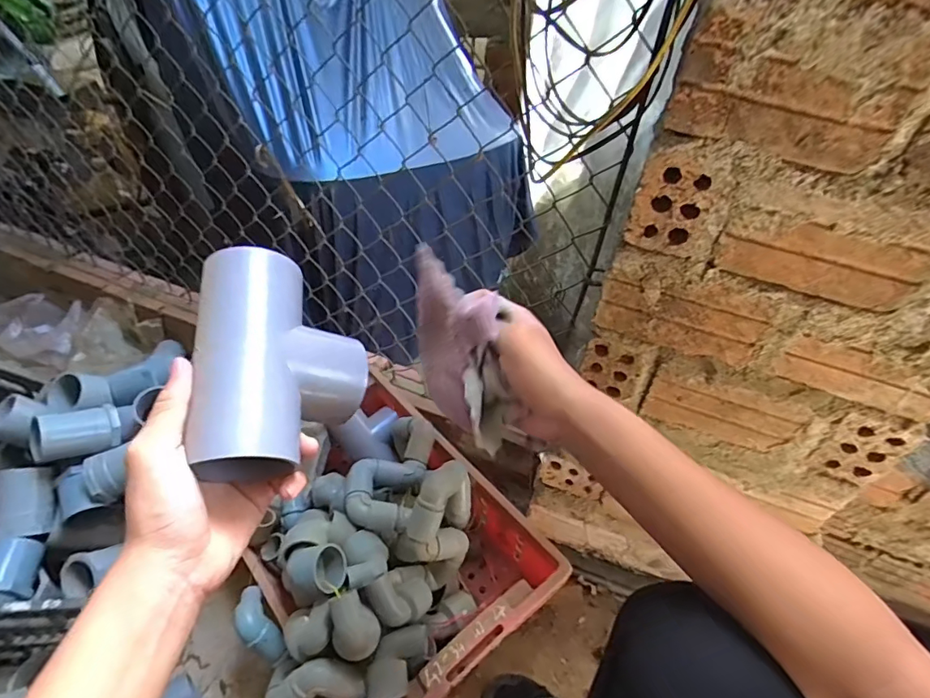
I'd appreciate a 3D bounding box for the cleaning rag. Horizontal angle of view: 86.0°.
[{"bbox_3d":[-0.005,0.002,0.397,0.038,0.111,0.120,-17,47,-23],"label":"cleaning rag"}]

